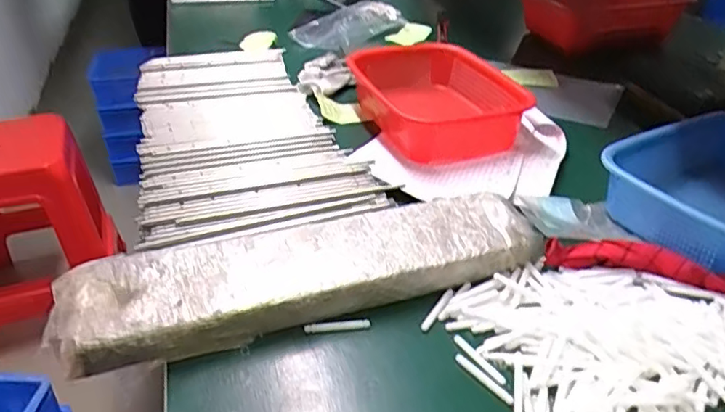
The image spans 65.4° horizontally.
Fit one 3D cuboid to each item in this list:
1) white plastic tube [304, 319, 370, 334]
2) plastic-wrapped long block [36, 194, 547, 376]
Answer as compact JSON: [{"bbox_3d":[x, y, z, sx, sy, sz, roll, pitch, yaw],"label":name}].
[{"bbox_3d":[-0.023,0.109,0.513,0.059,0.009,0.009,-6,34,-6],"label":"white plastic tube"},{"bbox_3d":[-0.048,0.058,0.549,0.447,0.056,0.113,-13,35,-16],"label":"plastic-wrapped long block"}]

